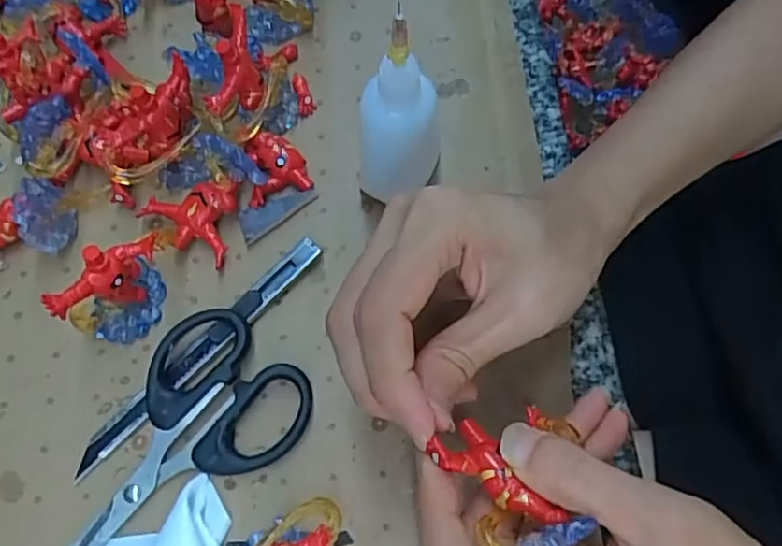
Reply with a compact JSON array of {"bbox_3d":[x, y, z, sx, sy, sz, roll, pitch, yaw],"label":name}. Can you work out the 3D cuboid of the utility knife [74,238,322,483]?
[{"bbox_3d":[-0.080,0.033,0.274,0.011,0.011,0.133,41,74,16],"label":"utility knife"}]

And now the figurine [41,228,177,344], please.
[{"bbox_3d":[-0.110,0.004,0.269,0.026,0.049,0.052,42,74,16],"label":"figurine"}]

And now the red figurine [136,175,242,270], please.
[{"bbox_3d":[-0.089,-0.029,0.296,0.045,0.020,0.037,24,70,10],"label":"red figurine"}]

